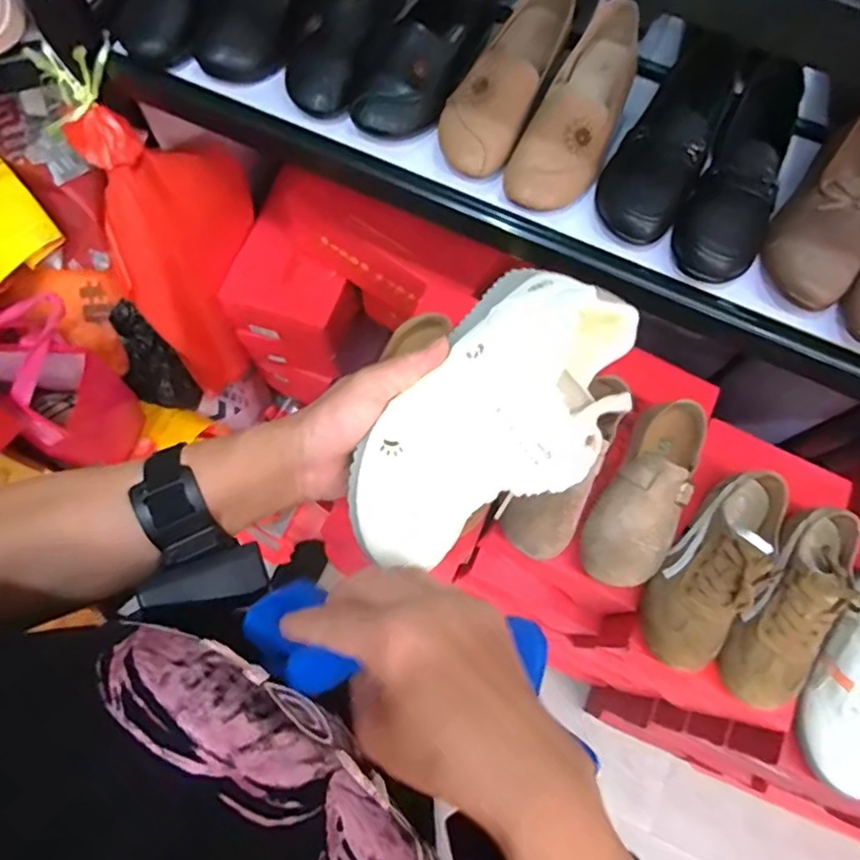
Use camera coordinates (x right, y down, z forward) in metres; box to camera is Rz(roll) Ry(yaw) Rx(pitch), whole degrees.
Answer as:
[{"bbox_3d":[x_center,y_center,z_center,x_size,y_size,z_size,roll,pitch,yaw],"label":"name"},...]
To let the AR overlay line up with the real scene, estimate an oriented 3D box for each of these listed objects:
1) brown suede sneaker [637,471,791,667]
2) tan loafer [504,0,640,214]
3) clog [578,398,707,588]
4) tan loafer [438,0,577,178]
[{"bbox_3d":[0.313,0.142,0.619,0.088,0.071,0.227,40,74,10],"label":"brown suede sneaker"},{"bbox_3d":[0.155,-0.324,0.594,0.082,0.080,0.203,27,72,7],"label":"tan loafer"},{"bbox_3d":[0.245,0.065,0.640,0.089,0.068,0.215,29,72,7],"label":"clog"},{"bbox_3d":[0.083,-0.374,0.609,0.079,0.068,0.216,26,72,6],"label":"tan loafer"}]

